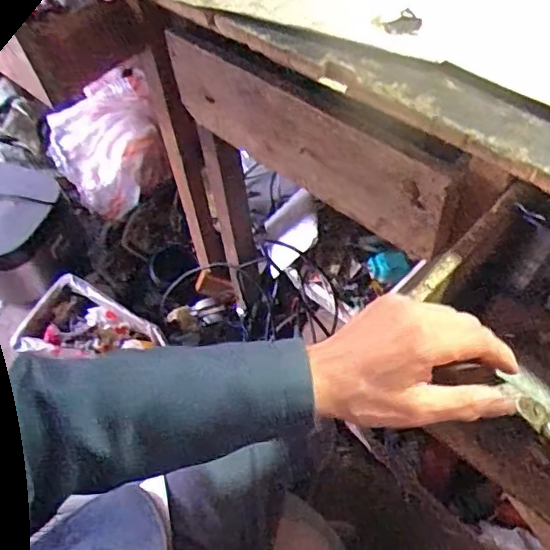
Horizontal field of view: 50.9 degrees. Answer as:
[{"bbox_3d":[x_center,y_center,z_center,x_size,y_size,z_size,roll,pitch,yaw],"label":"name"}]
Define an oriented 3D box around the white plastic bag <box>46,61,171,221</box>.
[{"bbox_3d":[-0.379,-0.294,1.297,0.250,0.237,0.237,-16,56,-7],"label":"white plastic bag"}]

